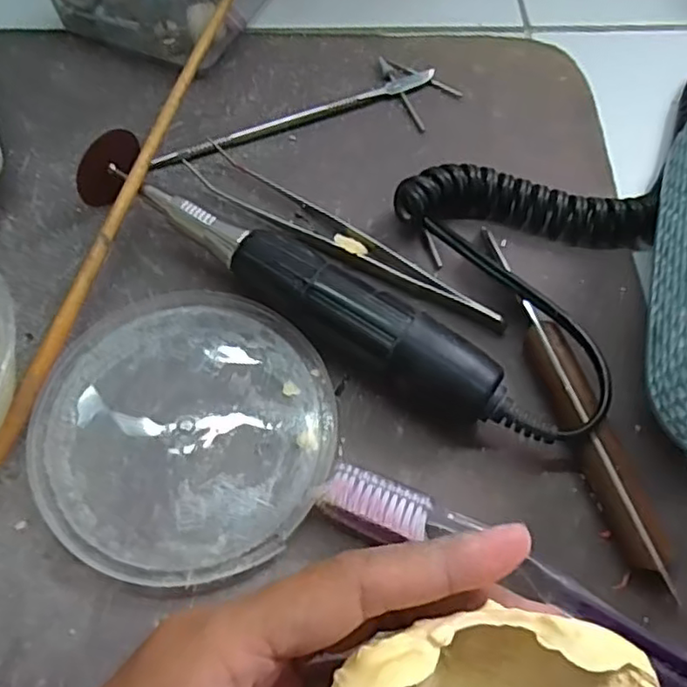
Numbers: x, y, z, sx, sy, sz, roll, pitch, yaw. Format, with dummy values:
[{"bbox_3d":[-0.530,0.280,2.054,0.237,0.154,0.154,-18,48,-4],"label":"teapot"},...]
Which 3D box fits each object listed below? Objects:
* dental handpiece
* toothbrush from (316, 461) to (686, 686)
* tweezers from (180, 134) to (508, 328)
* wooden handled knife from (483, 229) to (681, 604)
[{"bbox_3d":[-0.019,-0.021,0.239,0.187,0.028,0.026,33,68,12],"label":"dental handpiece"},{"bbox_3d":[0.080,0.086,0.201,0.188,0.017,0.020,24,67,9],"label":"toothbrush"},{"bbox_3d":[0.000,-0.043,0.262,0.146,0.009,0.020,31,68,11],"label":"tweezers"},{"bbox_3d":[0.081,0.019,0.232,0.014,0.017,0.131,-14,67,-9],"label":"wooden handled knife"}]

